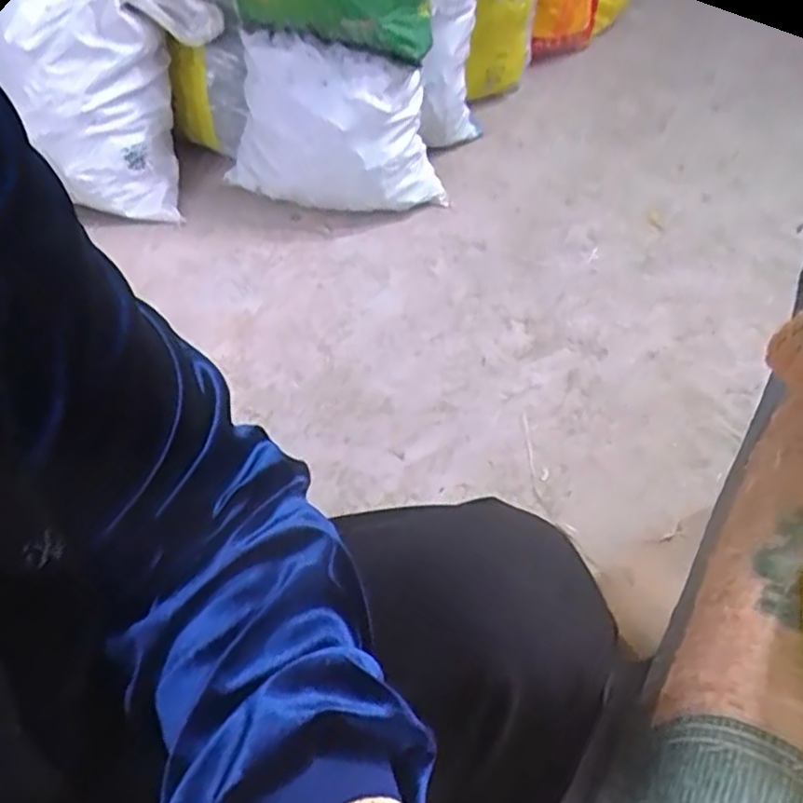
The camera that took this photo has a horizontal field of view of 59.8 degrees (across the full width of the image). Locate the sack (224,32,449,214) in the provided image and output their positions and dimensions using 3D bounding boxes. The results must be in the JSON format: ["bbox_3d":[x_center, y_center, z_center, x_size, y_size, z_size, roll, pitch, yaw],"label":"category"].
[{"bbox_3d":[-0.107,-0.468,1.201,0.375,0.273,0.136,2,49,-3],"label":"sack"}]

